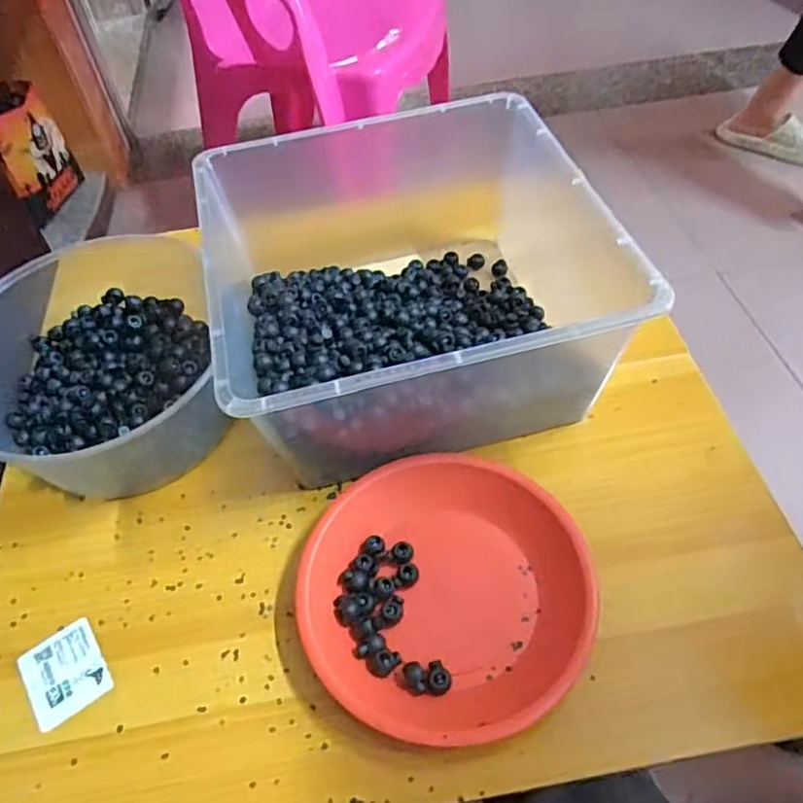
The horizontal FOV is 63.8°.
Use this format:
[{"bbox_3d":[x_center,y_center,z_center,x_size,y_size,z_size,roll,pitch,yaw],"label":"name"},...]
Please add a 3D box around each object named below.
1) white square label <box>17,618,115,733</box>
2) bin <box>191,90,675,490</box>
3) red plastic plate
[{"bbox_3d":[-0.234,0.188,0.447,0.050,0.004,0.061,-31,57,-19],"label":"white square label"},{"bbox_3d":[0.003,-0.092,0.552,0.299,0.151,0.290,-13,53,-6],"label":"bin"},{"bbox_3d":[0.029,0.128,0.454,0.191,0.030,0.201,-2,52,2],"label":"red plastic plate"}]

